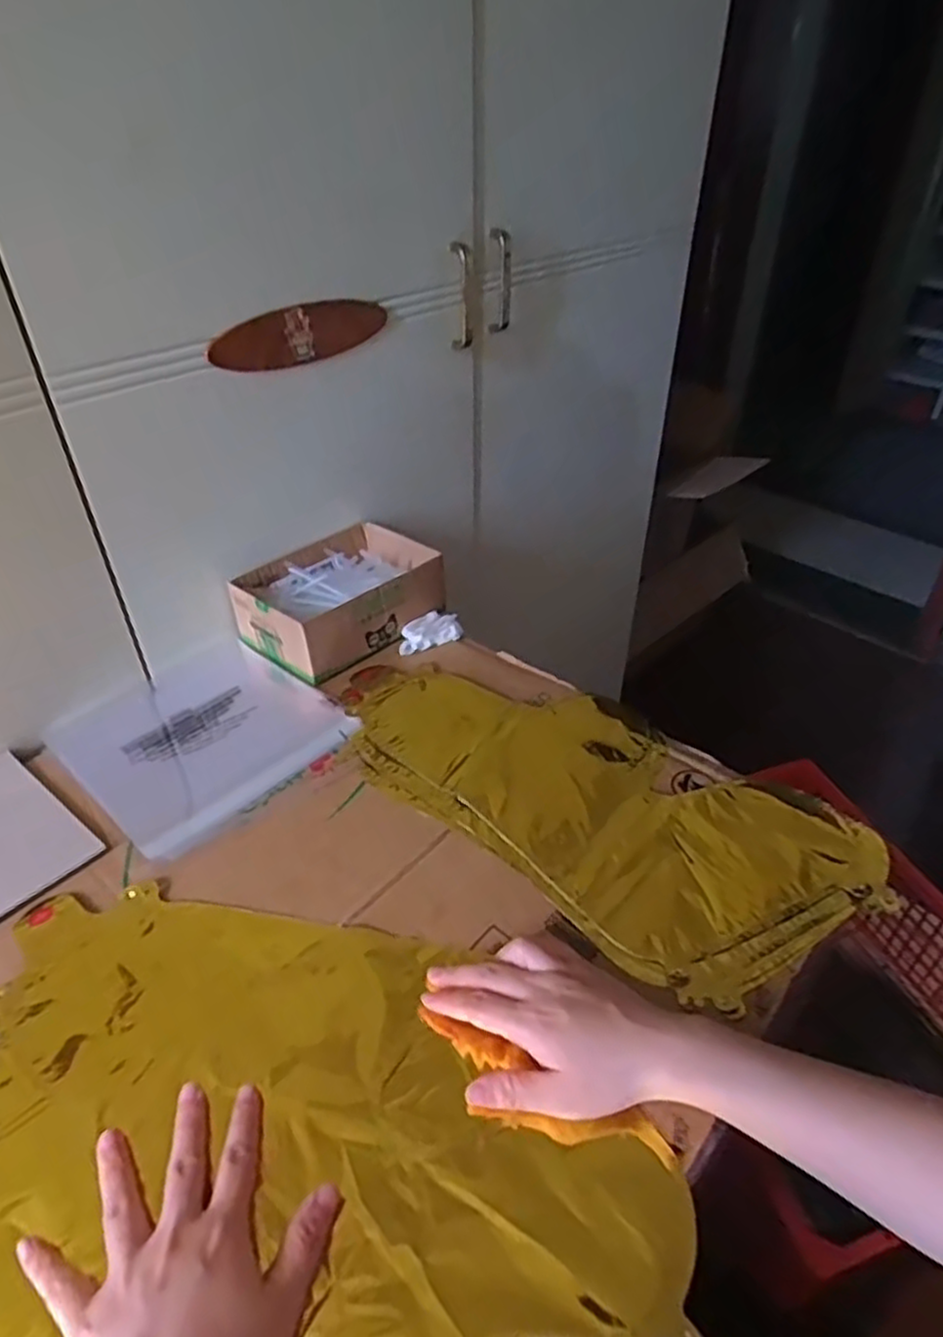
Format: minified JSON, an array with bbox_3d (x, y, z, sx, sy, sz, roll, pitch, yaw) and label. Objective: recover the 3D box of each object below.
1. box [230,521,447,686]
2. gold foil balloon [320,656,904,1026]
[{"bbox_3d":[-0.133,-0.075,0.755,0.142,0.063,0.187,28,46,31],"label":"box"},{"bbox_3d":[0.083,0.090,0.592,0.428,0.030,0.209,26,45,30],"label":"gold foil balloon"}]

